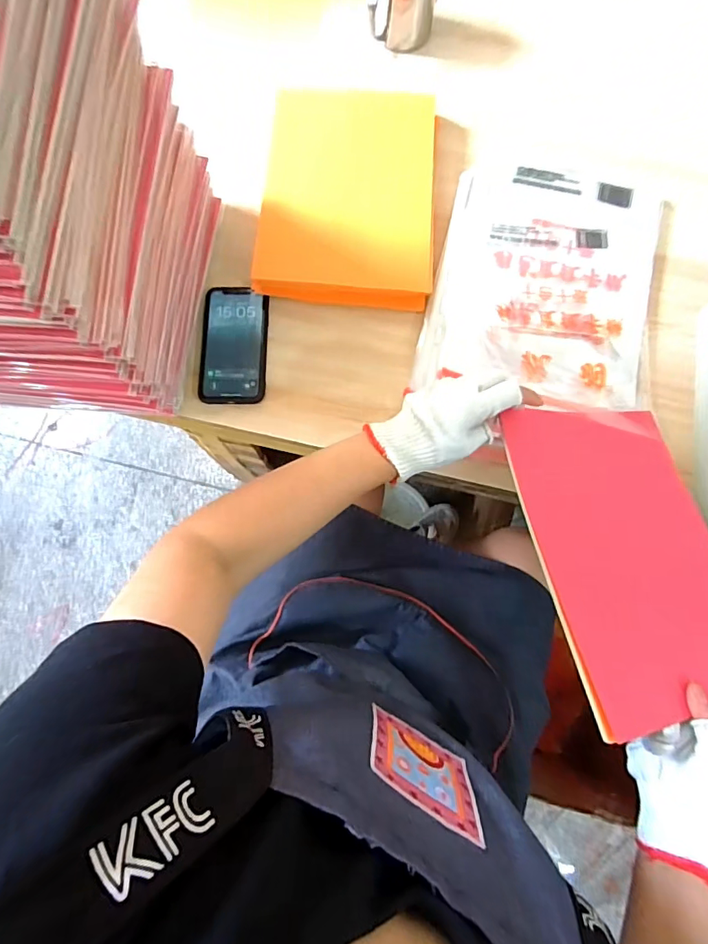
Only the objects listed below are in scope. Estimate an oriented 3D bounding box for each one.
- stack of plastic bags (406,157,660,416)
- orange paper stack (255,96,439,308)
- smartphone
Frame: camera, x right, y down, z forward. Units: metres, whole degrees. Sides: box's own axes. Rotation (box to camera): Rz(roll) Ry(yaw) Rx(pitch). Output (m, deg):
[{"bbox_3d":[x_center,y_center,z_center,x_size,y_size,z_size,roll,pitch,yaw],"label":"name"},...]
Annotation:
[{"bbox_3d":[0.239,-0.242,0.588,0.259,0.034,0.319,14,77,3],"label":"stack of plastic bags"},{"bbox_3d":[-0.004,-0.356,0.613,0.213,0.037,0.286,4,77,1],"label":"orange paper stack"},{"bbox_3d":[-0.143,-0.155,0.572,0.077,0.010,0.149,0,77,0],"label":"smartphone"}]

